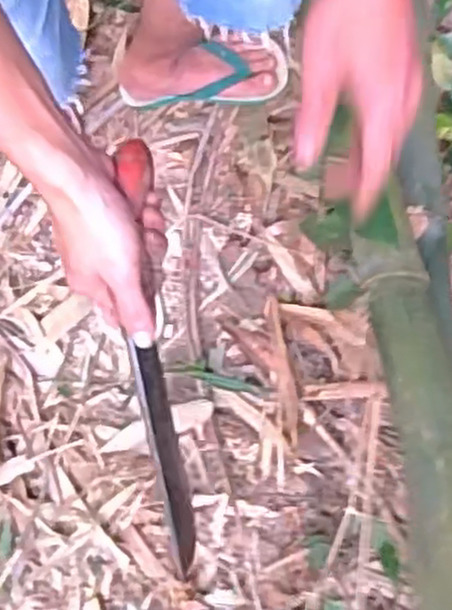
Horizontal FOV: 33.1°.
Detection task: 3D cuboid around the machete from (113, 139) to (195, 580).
[{"bbox_3d":[-0.055,0.052,0.584,0.030,0.037,0.345,-6,106,-2],"label":"machete"}]

